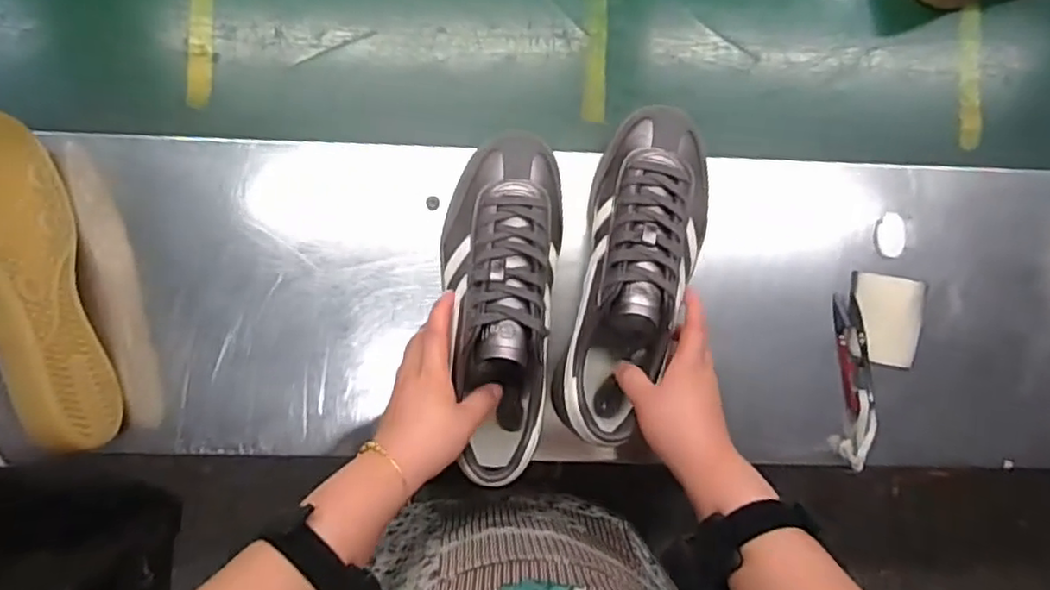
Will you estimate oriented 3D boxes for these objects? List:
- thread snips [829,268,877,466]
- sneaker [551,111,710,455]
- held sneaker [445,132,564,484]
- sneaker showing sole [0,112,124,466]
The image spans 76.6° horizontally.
[{"bbox_3d":[0.285,0.068,0.575,0.030,0.009,0.160,2,86,-3],"label":"thread snips"},{"bbox_3d":[0.089,-0.018,0.518,0.092,0.079,0.259,16,82,-2],"label":"sneaker"},{"bbox_3d":[-0.018,0.005,0.515,0.091,0.083,0.259,1,79,-3],"label":"held sneaker"},{"bbox_3d":[-0.393,-0.001,0.506,0.088,0.105,0.253,-14,87,-4],"label":"sneaker showing sole"}]

